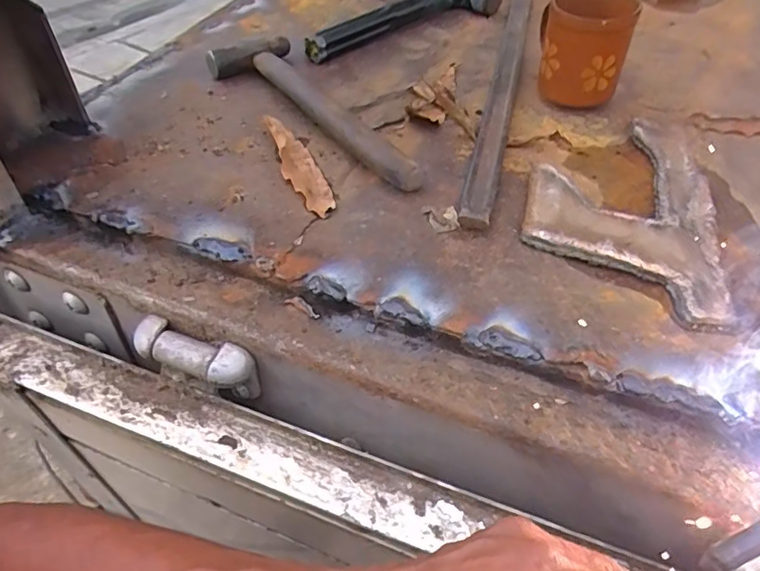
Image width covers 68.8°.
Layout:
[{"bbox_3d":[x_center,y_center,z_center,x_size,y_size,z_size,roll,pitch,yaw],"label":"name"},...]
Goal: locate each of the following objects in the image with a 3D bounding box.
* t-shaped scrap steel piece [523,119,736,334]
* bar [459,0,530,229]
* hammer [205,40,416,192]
[{"bbox_3d":[0.183,-0.066,0.423,0.132,0.010,0.232,14,47,10],"label":"t-shaped scrap steel piece"},{"bbox_3d":[0.126,-0.212,0.555,0.023,0.018,0.499,12,46,9],"label":"bar"},{"bbox_3d":[-0.072,-0.156,0.490,0.086,0.028,0.282,-19,50,-20],"label":"hammer"}]

